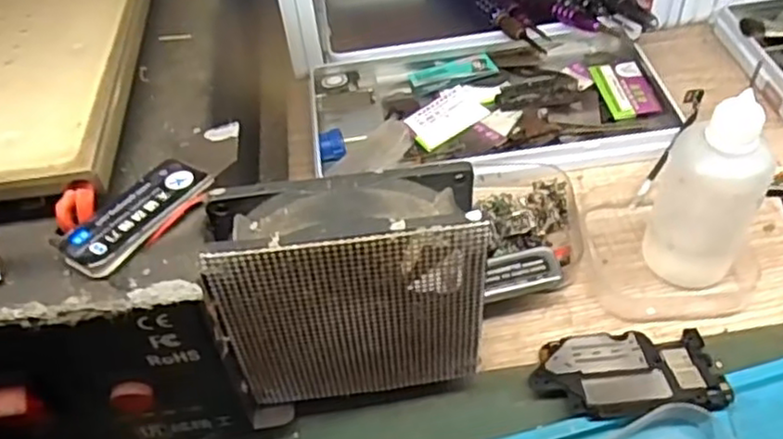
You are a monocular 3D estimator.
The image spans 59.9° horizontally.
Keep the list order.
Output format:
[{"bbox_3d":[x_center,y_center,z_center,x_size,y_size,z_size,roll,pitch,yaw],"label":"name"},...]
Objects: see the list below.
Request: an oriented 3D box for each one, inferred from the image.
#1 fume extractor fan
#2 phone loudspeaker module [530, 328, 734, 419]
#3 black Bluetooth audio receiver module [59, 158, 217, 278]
[{"bbox_3d":[-0.011,0.027,0.224,0.079,0.090,0.032,-8,48,-1],"label":"fume extractor fan"},{"bbox_3d":[0.084,0.055,0.243,0.064,0.007,0.037,-3,32,1],"label":"phone loudspeaker module"},{"bbox_3d":[-0.073,-0.002,0.194,0.019,0.005,0.044,23,55,24],"label":"black Bluetooth audio receiver module"}]

